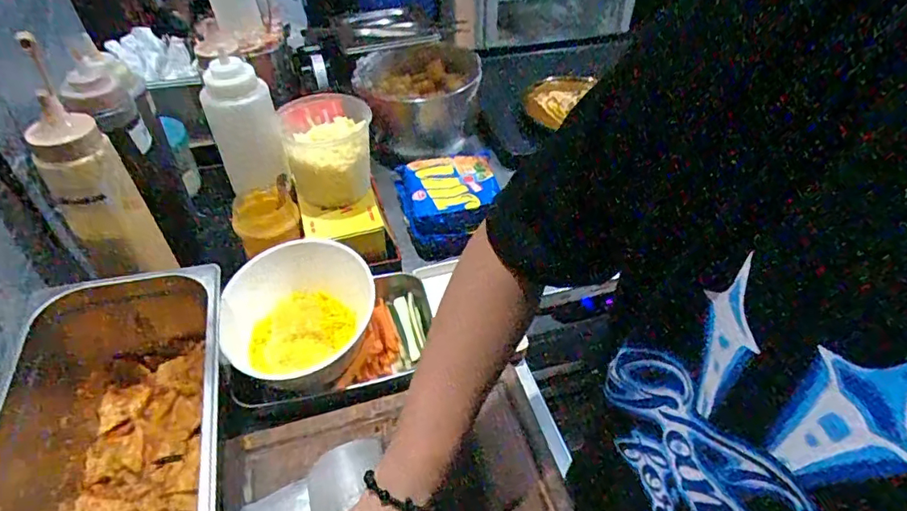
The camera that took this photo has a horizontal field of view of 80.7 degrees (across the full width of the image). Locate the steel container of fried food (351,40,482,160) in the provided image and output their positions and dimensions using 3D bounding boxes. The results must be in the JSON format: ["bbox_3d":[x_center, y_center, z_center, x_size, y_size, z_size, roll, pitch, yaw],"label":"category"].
[{"bbox_3d":[-0.059,-0.273,0.926,0.198,0.123,0.215,-2,45,2],"label":"steel container of fried food"}]

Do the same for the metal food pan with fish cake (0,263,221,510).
[{"bbox_3d":[-0.288,0.171,0.464,0.188,0.122,0.313,-15,46,-11],"label":"metal food pan with fish cake"}]

